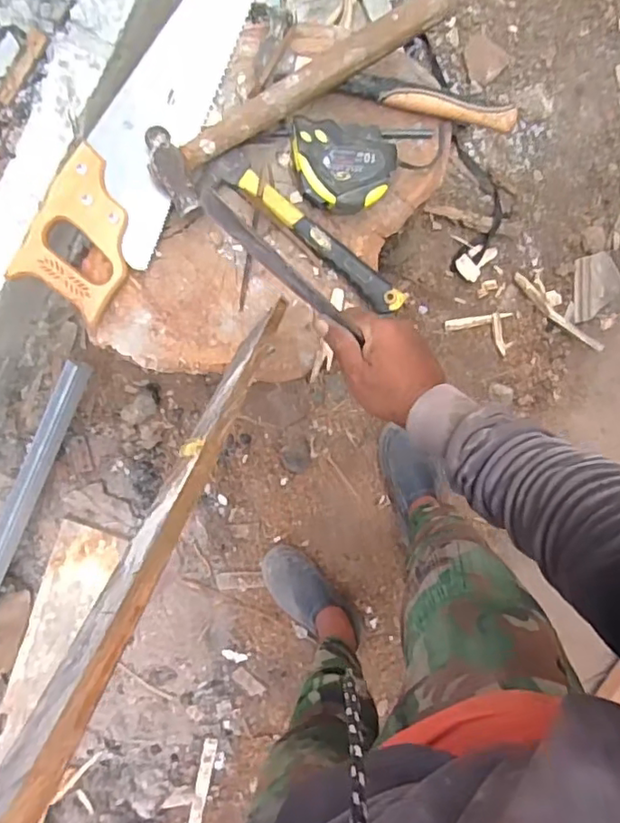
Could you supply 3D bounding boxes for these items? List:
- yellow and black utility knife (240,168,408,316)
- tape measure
[{"bbox_3d":[0.014,-0.182,0.646,0.217,0.016,0.029,38,94,-1],"label":"yellow and black utility knife"},{"bbox_3d":[0.034,-0.258,0.628,0.108,0.040,0.084,4,94,1],"label":"tape measure"}]

